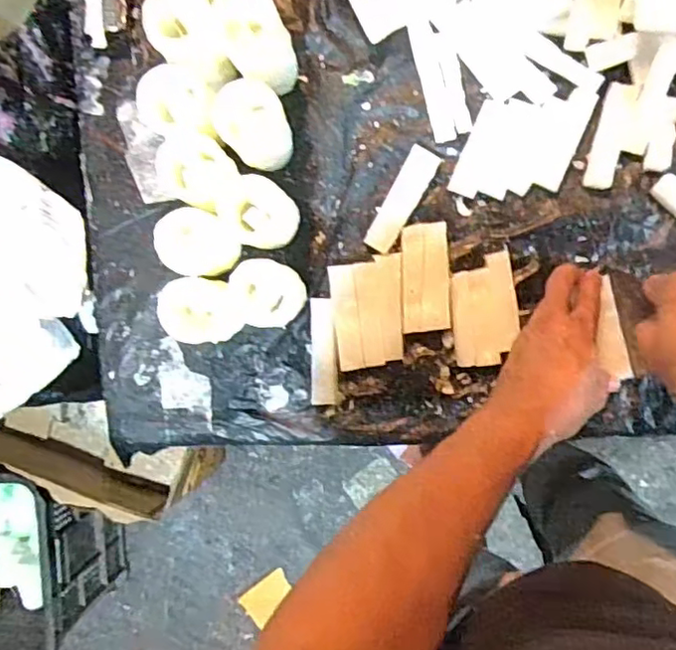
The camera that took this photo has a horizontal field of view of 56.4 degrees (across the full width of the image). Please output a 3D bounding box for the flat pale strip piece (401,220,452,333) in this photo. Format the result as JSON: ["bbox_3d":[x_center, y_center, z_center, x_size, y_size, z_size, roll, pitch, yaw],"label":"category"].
[{"bbox_3d":[0.080,-0.043,0.574,0.043,0.004,0.098,-1,94,8],"label":"flat pale strip piece"}]

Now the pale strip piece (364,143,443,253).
[{"bbox_3d":[0.059,-0.114,0.578,0.028,0.005,0.100,30,97,5],"label":"pale strip piece"}]

